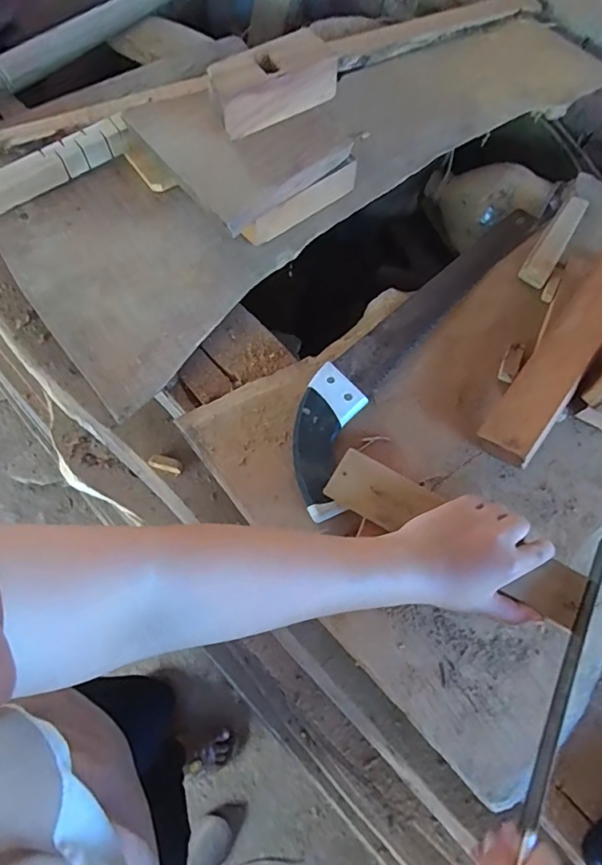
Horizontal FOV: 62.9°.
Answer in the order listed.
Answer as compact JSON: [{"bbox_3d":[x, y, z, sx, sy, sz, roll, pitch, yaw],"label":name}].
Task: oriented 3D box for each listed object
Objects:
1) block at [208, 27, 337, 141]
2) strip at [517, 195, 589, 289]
[{"bbox_3d":[-0.036,-0.411,0.578,0.149,0.048,0.073,-26,70,-15],"label":"block"},{"bbox_3d":[0.318,-0.241,0.619,0.032,0.018,0.155,32,67,10],"label":"strip"}]

